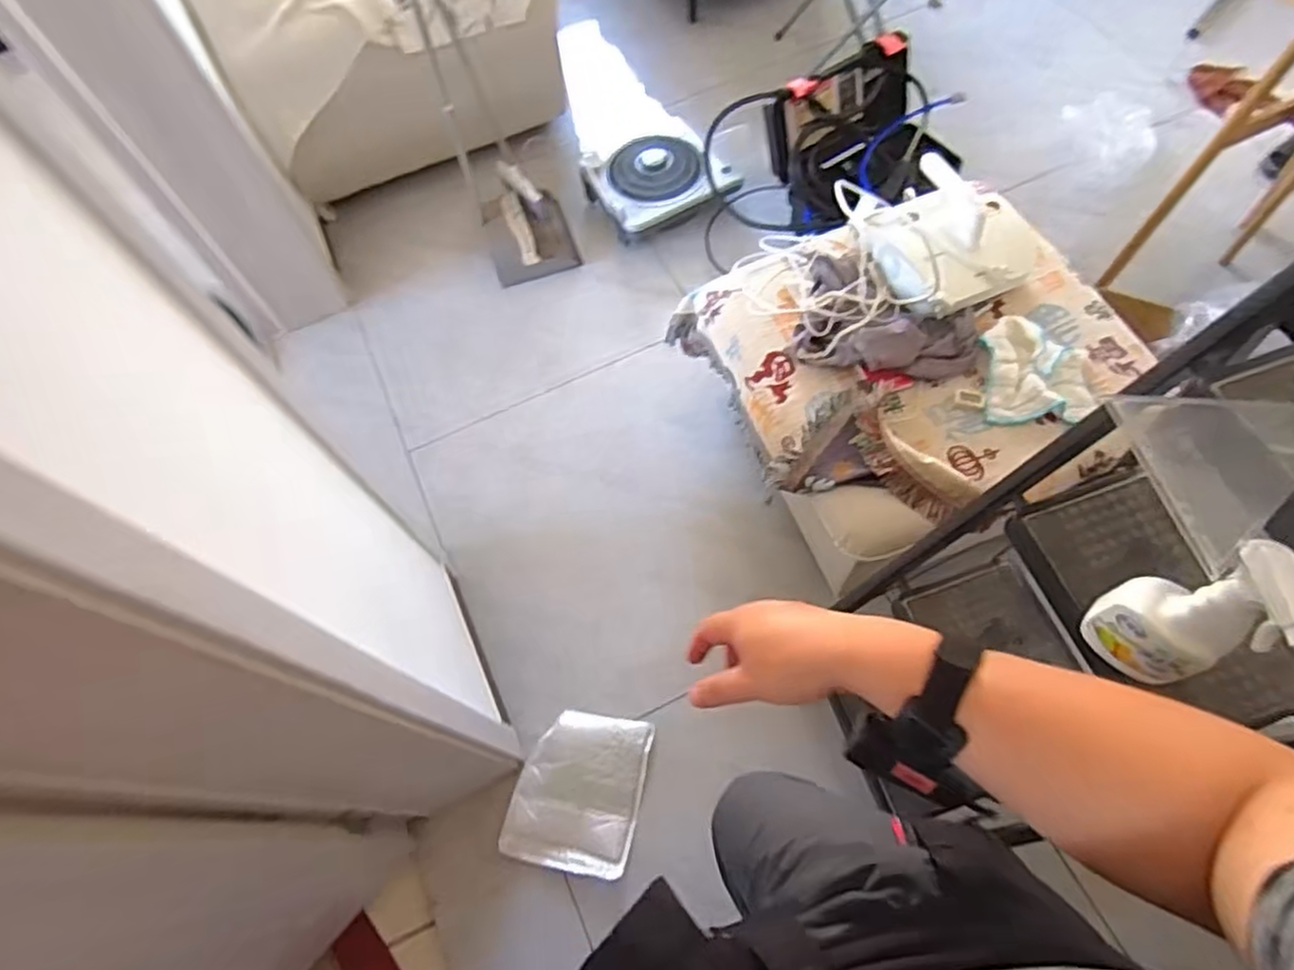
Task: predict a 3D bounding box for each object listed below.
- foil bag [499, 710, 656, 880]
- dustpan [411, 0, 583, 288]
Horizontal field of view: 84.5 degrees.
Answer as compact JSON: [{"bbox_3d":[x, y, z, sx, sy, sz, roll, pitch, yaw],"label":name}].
[{"bbox_3d":[-0.127,0.561,1.317,0.230,0.057,0.270,10,64,9],"label":"foil bag"},{"bbox_3d":[-0.333,-0.809,1.630,0.222,0.778,0.243,-18,63,-5],"label":"dustpan"}]

